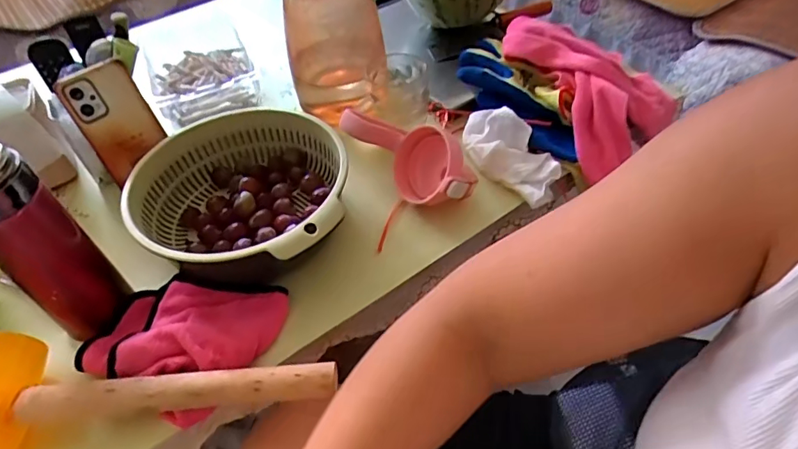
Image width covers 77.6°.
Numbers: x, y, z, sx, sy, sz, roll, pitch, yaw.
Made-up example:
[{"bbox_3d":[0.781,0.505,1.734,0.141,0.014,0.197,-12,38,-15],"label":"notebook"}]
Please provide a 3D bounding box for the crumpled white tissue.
[{"bbox_3d":[0.130,-0.092,0.611,0.084,0.048,0.152,-19,50,-12],"label":"crumpled white tissue"}]

